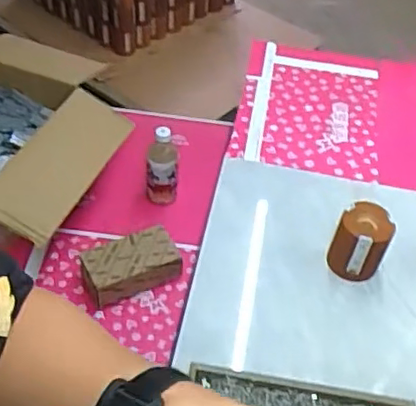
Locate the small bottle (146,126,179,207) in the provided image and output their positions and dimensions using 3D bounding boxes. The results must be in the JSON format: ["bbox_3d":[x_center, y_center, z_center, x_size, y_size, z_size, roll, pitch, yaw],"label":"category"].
[{"bbox_3d":[-0.097,-0.071,1.335,0.068,0.173,0.064,0,48,-3],"label":"small bottle"}]

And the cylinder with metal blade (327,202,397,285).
[{"bbox_3d":[0.235,0.061,0.951,0.081,0.100,0.071,23,51,17],"label":"cylinder with metal blade"}]

